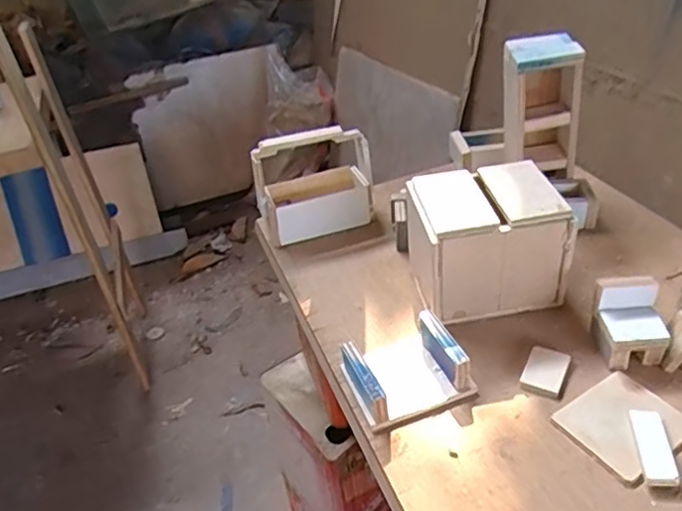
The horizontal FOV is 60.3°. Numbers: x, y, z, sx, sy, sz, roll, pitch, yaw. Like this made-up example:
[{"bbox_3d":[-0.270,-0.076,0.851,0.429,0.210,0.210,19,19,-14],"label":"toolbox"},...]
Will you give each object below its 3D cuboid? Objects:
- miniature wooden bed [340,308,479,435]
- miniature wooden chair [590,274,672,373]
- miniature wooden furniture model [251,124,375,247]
[{"bbox_3d":[0.067,0.120,0.630,0.114,0.051,0.108,-19,37,-16],"label":"miniature wooden bed"},{"bbox_3d":[0.308,0.071,0.627,0.062,0.072,0.066,-8,35,-1],"label":"miniature wooden chair"},{"bbox_3d":[-0.041,-0.110,0.883,0.174,0.155,0.089,-17,37,-13],"label":"miniature wooden furniture model"}]

